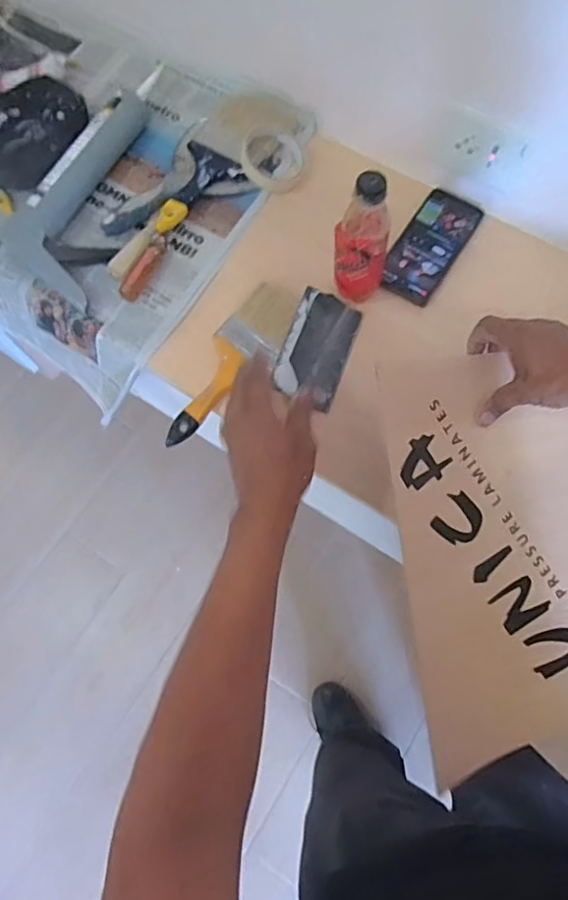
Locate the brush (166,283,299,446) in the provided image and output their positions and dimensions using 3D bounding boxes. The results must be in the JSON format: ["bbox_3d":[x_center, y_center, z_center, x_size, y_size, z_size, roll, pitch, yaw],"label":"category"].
[{"bbox_3d":[-0.061,-0.105,0.662,0.080,0.022,0.235,32,77,8],"label":"brush"}]

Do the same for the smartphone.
[{"bbox_3d":[0.189,-0.267,0.719,0.076,0.008,0.169,32,75,8],"label":"smartphone"}]

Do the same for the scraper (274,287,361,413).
[{"bbox_3d":[0.042,-0.125,0.668,0.074,0.008,0.138,24,76,-14],"label":"scraper"}]

